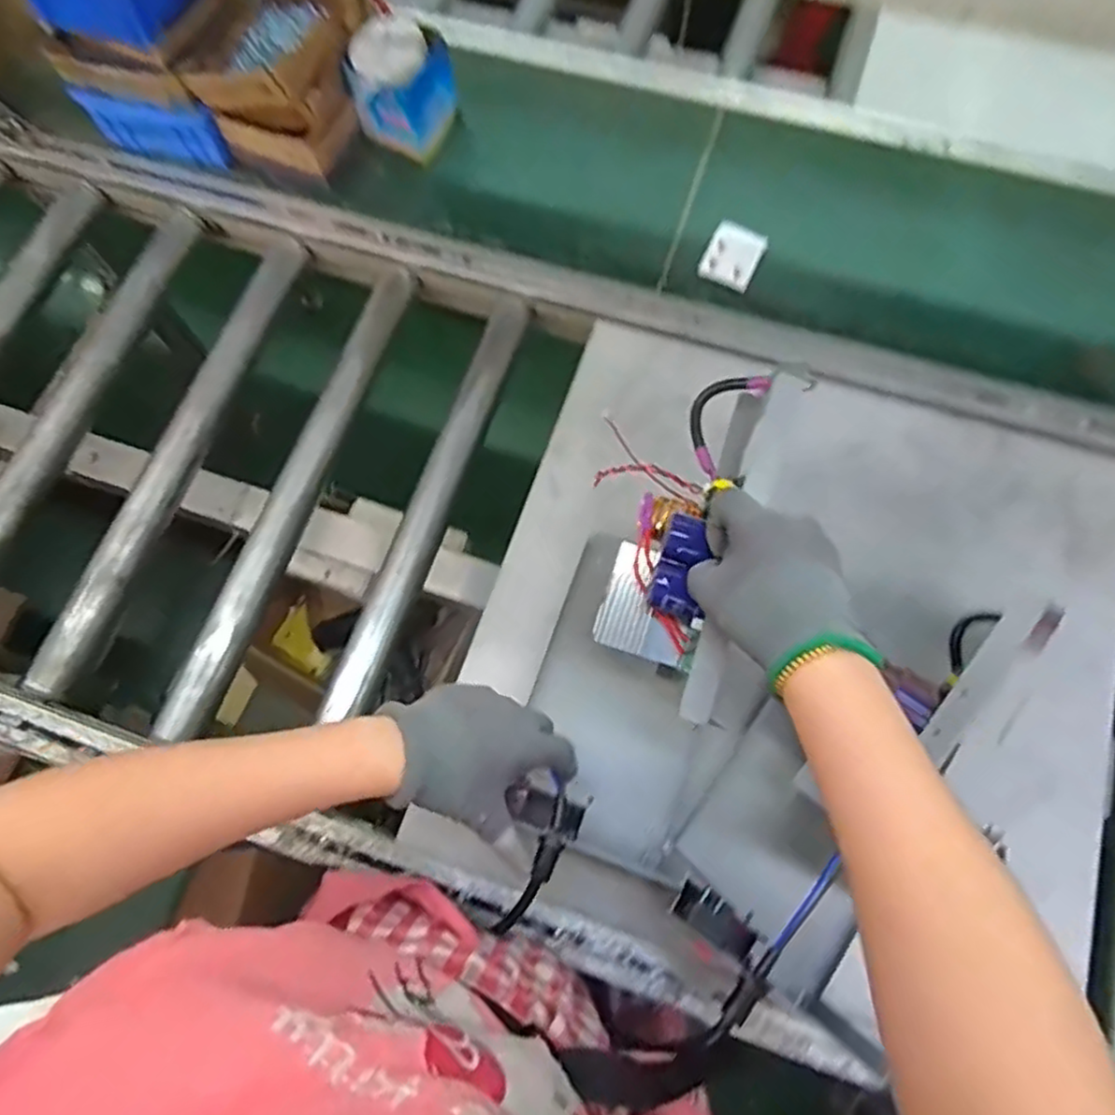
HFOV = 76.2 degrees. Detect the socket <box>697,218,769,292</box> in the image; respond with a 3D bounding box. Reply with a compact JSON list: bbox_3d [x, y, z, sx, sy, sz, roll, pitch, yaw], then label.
[{"bbox_3d":[0.206,-0.352,0.835,0.061,0.017,0.071,29,87,7],"label":"socket"}]

